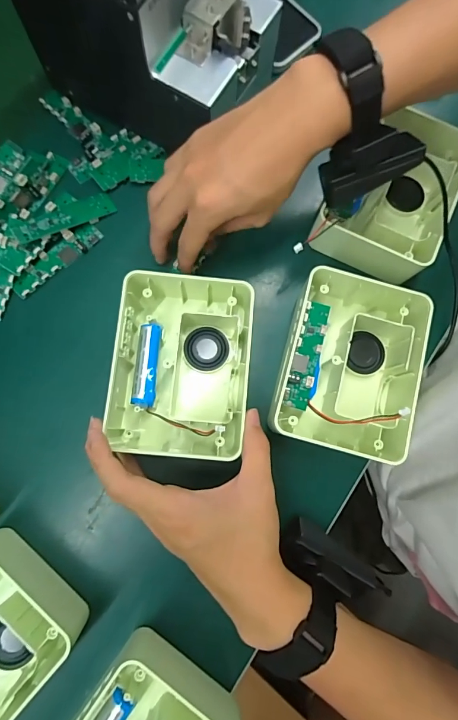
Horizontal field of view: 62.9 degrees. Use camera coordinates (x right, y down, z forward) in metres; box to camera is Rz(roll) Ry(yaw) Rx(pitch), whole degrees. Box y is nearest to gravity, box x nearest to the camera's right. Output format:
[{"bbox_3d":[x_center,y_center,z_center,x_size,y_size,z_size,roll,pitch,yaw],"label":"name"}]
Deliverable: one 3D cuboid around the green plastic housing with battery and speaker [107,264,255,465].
[{"bbox_3d":[-0.037,0.002,0.313,0.107,0.054,0.149,7,78,0],"label":"green plastic housing with battery and speaker"}]

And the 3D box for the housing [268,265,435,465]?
[{"bbox_3d":[0.104,0.002,0.312,0.115,0.051,0.146,15,78,2],"label":"housing"}]

